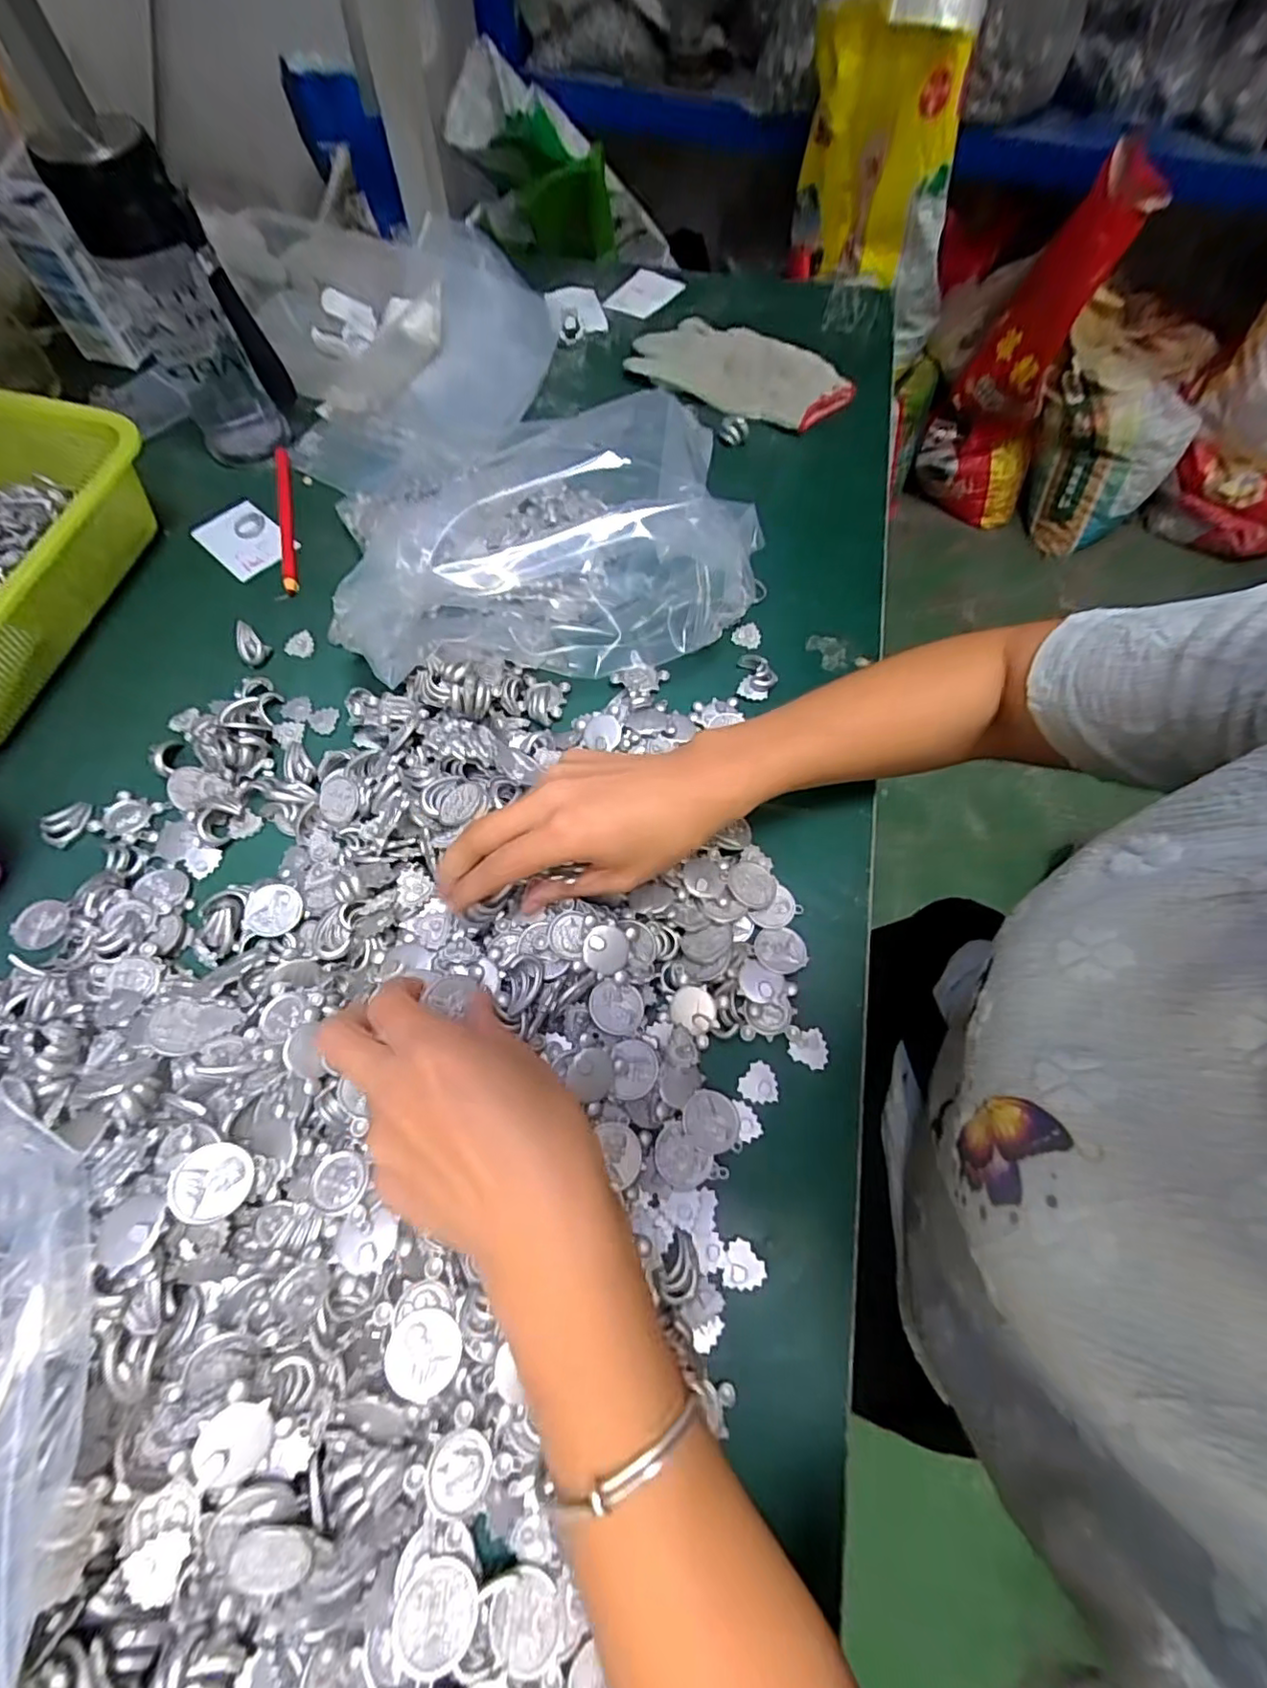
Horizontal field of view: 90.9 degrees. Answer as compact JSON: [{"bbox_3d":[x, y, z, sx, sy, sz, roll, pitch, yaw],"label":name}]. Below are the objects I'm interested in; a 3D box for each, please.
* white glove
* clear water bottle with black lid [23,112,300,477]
[{"bbox_3d":[0.097,-0.427,0.560,0.194,0.026,0.087,25,67,9],"label":"white glove"},{"bbox_3d":[-0.334,-0.405,0.463,0.084,0.178,0.097,-27,69,-14],"label":"clear water bottle with black lid"}]

